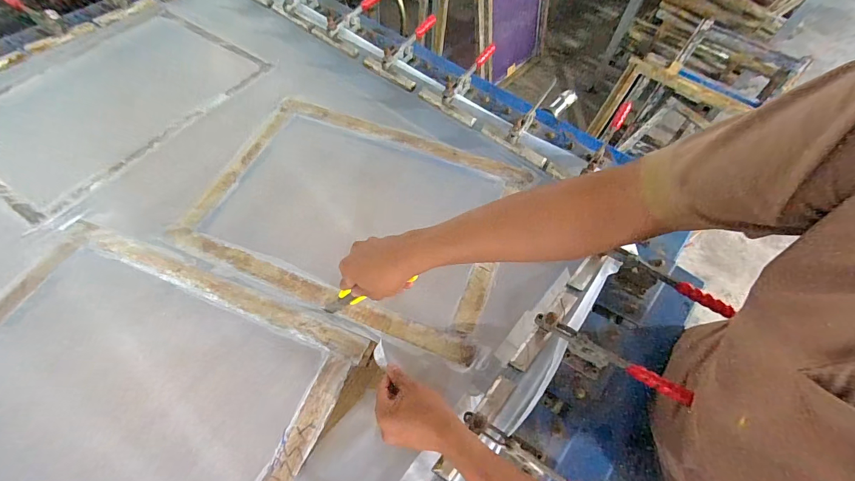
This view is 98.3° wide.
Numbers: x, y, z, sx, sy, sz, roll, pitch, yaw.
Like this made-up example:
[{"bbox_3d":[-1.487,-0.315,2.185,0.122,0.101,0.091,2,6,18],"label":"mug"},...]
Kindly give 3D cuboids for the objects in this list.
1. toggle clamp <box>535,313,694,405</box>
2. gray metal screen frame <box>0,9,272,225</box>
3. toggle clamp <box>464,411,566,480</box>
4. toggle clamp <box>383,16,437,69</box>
[{"bbox_3d":[0.243,0.170,0.518,0.203,0.060,0.034,29,63,15],"label":"toggle clamp"},{"bbox_3d":[-0.677,-0.316,0.791,0.408,0.028,0.551,29,63,15],"label":"gray metal screen frame"},{"bbox_3d":[0.141,0.276,0.453,0.212,0.058,0.029,31,63,16],"label":"toggle clamp"},{"bbox_3d":[-0.037,-0.460,0.861,0.029,0.058,0.201,27,63,14],"label":"toggle clamp"}]

